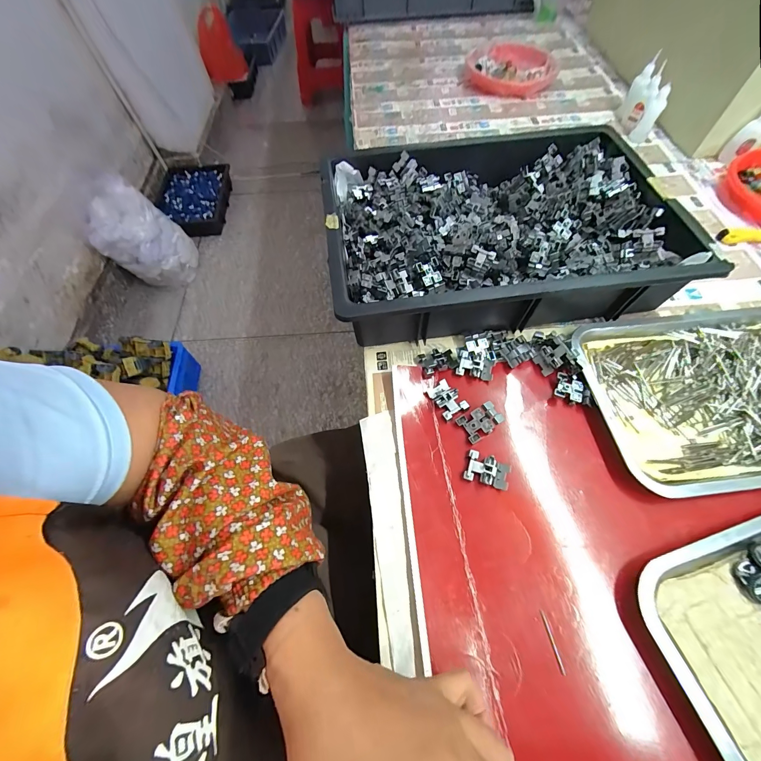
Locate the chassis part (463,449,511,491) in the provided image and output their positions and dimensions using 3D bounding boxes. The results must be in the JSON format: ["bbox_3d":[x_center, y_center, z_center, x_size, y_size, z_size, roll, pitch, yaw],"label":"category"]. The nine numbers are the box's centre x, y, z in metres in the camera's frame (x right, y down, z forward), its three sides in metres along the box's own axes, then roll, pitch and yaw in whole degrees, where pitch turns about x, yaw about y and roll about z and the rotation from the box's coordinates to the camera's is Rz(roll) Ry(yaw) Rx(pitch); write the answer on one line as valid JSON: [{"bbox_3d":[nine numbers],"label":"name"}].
[{"bbox_3d":[0.112,0.094,0.350,0.044,0.012,0.030,15,63,11],"label":"chassis part"}]

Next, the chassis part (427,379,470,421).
[{"bbox_3d":[0.078,0.020,0.390,0.031,0.008,0.044,-26,63,-12],"label":"chassis part"}]

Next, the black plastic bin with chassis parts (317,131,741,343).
[{"bbox_3d":[0.149,-0.208,0.468,0.428,0.089,0.310,-8,61,-2],"label":"black plastic bin with chassis parts"}]

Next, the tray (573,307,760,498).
[{"bbox_3d":[0.394,0.011,0.380,0.304,0.019,0.208,-6,61,-1],"label":"tray"}]

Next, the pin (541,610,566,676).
[{"bbox_3d":[0.147,0.222,0.285,0.004,0.004,0.045,-11,61,-3],"label":"pin"}]

